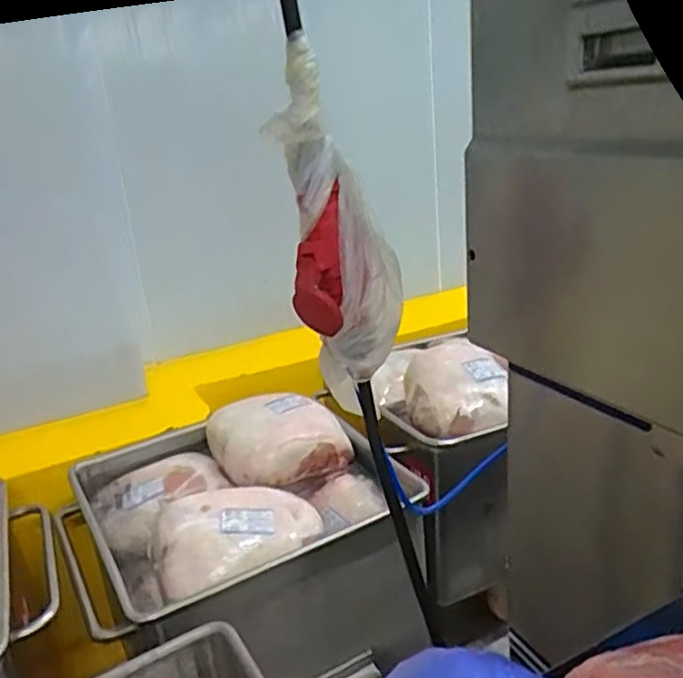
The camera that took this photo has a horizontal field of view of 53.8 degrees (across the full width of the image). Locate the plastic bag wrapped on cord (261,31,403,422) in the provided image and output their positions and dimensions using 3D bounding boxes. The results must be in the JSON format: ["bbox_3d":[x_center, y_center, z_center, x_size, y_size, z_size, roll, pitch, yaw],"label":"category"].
[{"bbox_3d":[0.000,-0.094,0.655,0.086,0.324,0.092,5,21,25],"label":"plastic bag wrapped on cord"}]

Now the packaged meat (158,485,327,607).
[{"bbox_3d":[-0.214,0.386,1.362,0.331,0.106,0.212,-14,21,-25],"label":"packaged meat"}]

